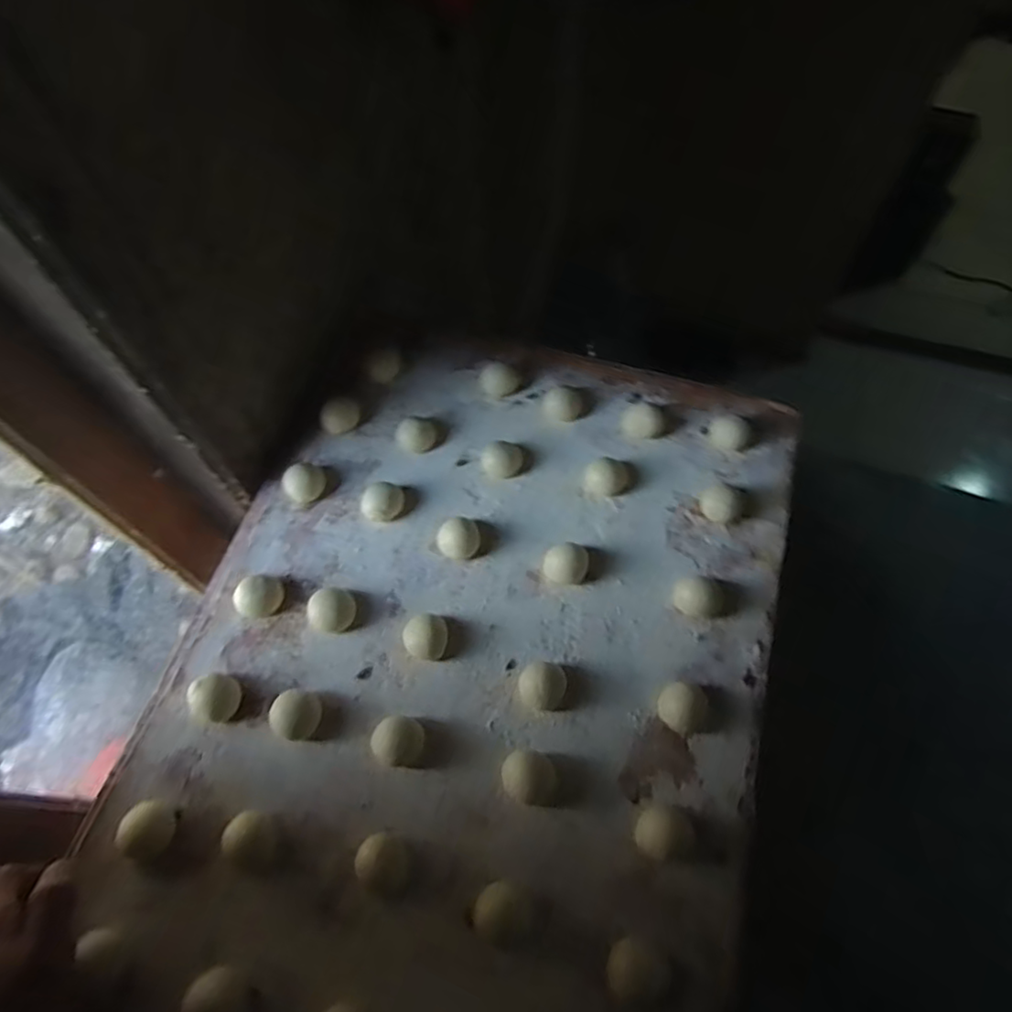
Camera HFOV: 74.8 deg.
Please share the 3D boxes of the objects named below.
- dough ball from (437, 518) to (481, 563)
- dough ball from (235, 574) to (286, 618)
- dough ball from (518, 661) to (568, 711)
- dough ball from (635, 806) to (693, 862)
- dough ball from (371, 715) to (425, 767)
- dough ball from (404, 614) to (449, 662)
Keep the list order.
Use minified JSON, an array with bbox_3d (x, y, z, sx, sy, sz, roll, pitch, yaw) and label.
[{"bbox_3d":[-0.037,0.027,0.527,0.034,0.021,0.028,-9,63,-3],"label":"dough ball"},{"bbox_3d":[-0.188,0.070,0.508,0.031,0.019,0.033,-1,63,1],"label":"dough ball"},{"bbox_3d":[0.026,0.129,0.476,0.033,0.022,0.030,-1,63,1],"label":"dough ball"},{"bbox_3d":[0.104,0.216,0.435,0.036,0.020,0.030,8,63,6],"label":"dough ball"},{"bbox_3d":[-0.074,0.163,0.458,0.035,0.025,0.031,6,63,5],"label":"dough ball"},{"bbox_3d":[-0.059,0.099,0.492,0.032,0.020,0.030,-1,63,1],"label":"dough ball"}]

